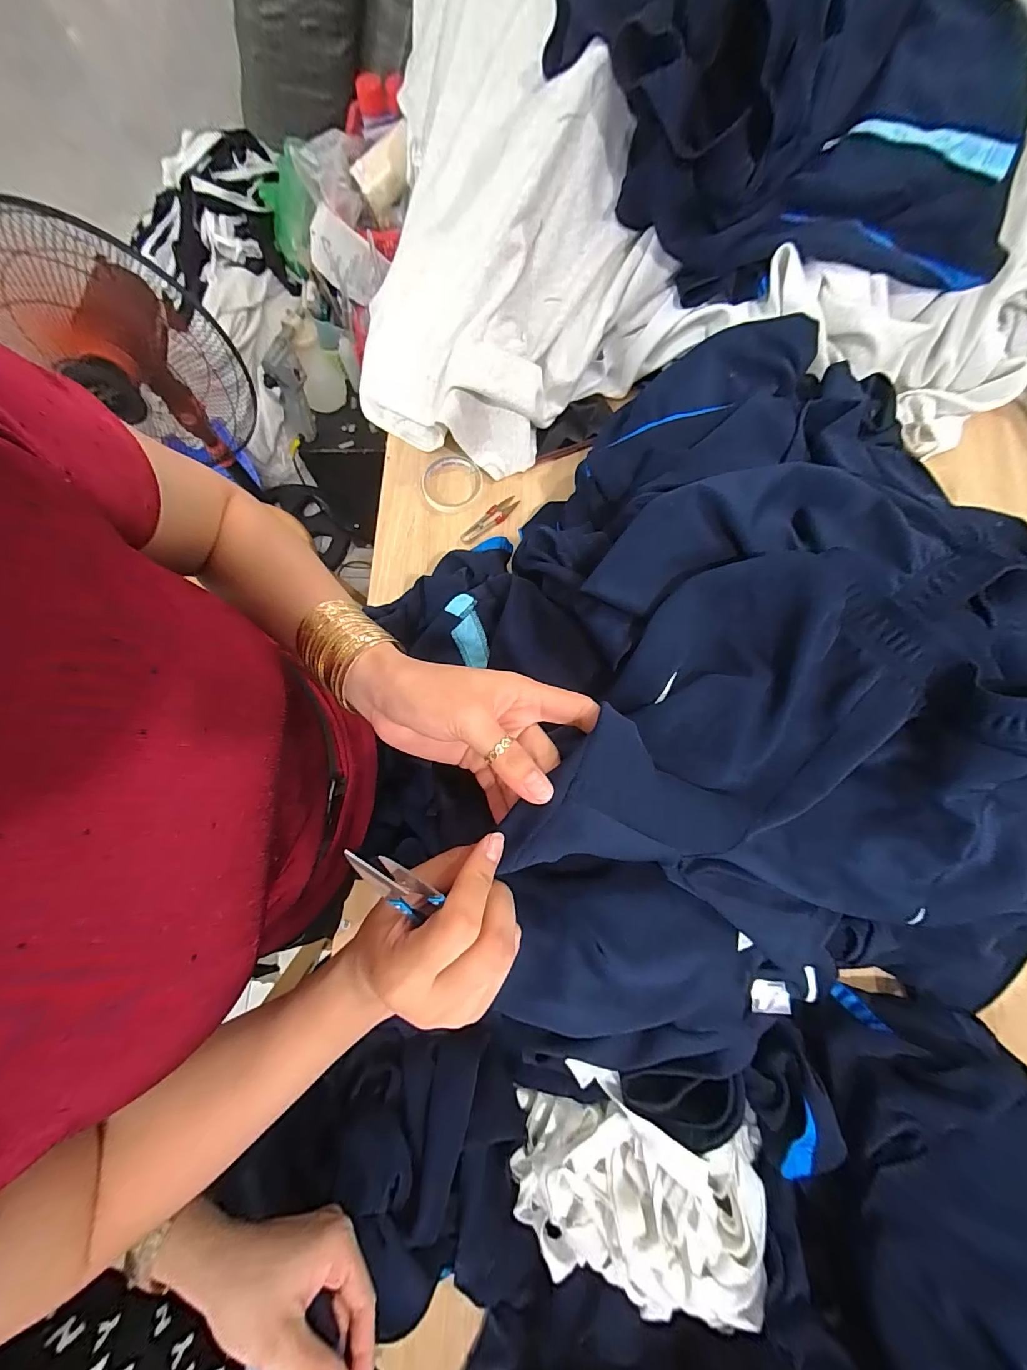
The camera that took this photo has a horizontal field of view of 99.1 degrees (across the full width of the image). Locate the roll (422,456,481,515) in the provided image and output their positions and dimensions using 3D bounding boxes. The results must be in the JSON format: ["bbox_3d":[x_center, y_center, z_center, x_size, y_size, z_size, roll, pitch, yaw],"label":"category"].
[{"bbox_3d":[-0.090,-0.291,0.635,0.088,0.008,0.089,0,77,0],"label":"roll"}]

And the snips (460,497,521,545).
[{"bbox_3d":[-0.033,-0.237,0.628,0.025,0.010,0.100,43,80,9],"label":"snips"}]

